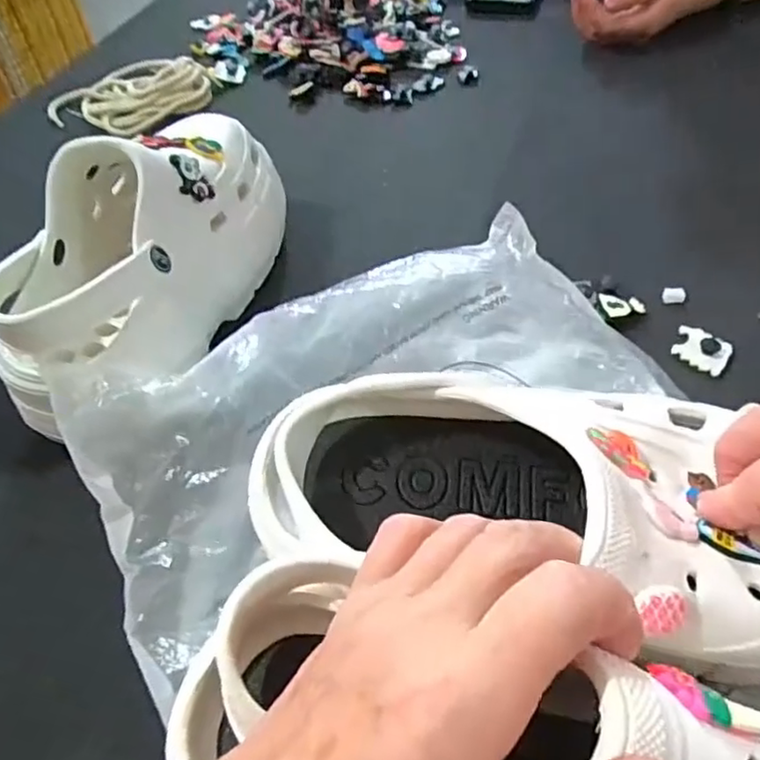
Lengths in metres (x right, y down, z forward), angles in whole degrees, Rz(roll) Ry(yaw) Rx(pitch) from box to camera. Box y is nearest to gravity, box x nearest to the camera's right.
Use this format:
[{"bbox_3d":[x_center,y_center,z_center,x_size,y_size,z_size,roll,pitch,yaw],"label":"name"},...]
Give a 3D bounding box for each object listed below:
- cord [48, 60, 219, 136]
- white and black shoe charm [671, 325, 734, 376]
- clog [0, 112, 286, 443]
[{"bbox_3d":[-0.226,-0.268,0.614,0.131,0.018,0.111,21,54,22],"label":"cord"},{"bbox_3d":[0.189,-0.019,0.385,0.032,0.007,0.029,28,57,26],"label":"white and black shoe charm"},{"bbox_3d":[-0.135,-0.077,0.392,0.106,0.096,0.236,0,49,6],"label":"clog"}]

